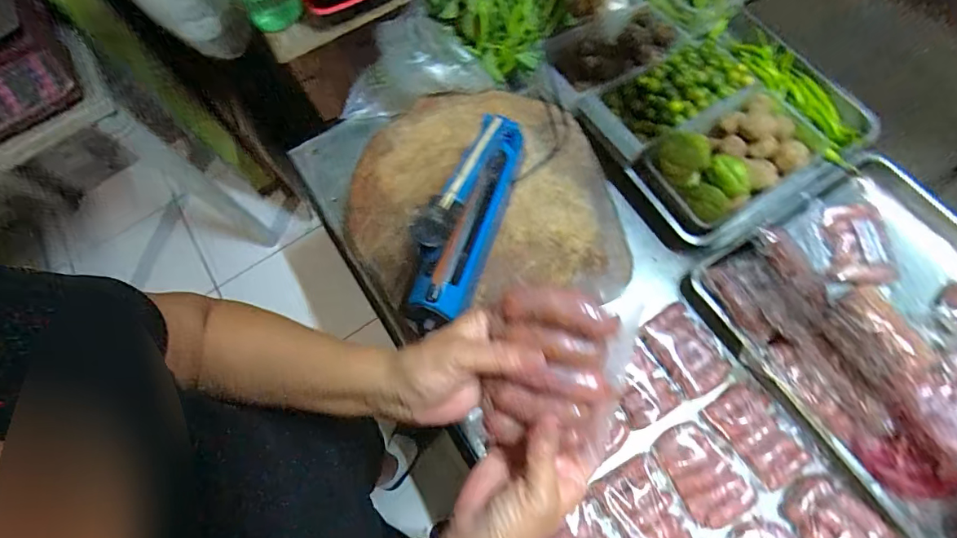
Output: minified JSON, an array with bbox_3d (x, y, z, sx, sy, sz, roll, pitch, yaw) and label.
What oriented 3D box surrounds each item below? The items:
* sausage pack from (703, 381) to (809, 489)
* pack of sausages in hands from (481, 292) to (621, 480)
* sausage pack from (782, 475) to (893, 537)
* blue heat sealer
[{"bbox_3d":[0.387,0.228,0.635,0.081,0.020,0.126,-32,71,-7],"label":"sausage pack"},{"bbox_3d":[0.051,0.079,0.339,0.090,0.025,0.131,4,107,8],"label":"pack of sausages in hands"},{"bbox_3d":[0.465,0.334,0.591,0.096,0.044,0.125,-27,70,-5],"label":"sausage pack"},{"bbox_3d":[-0.004,-0.085,0.589,0.063,0.203,0.274,20,74,11],"label":"blue heat sealer"}]

